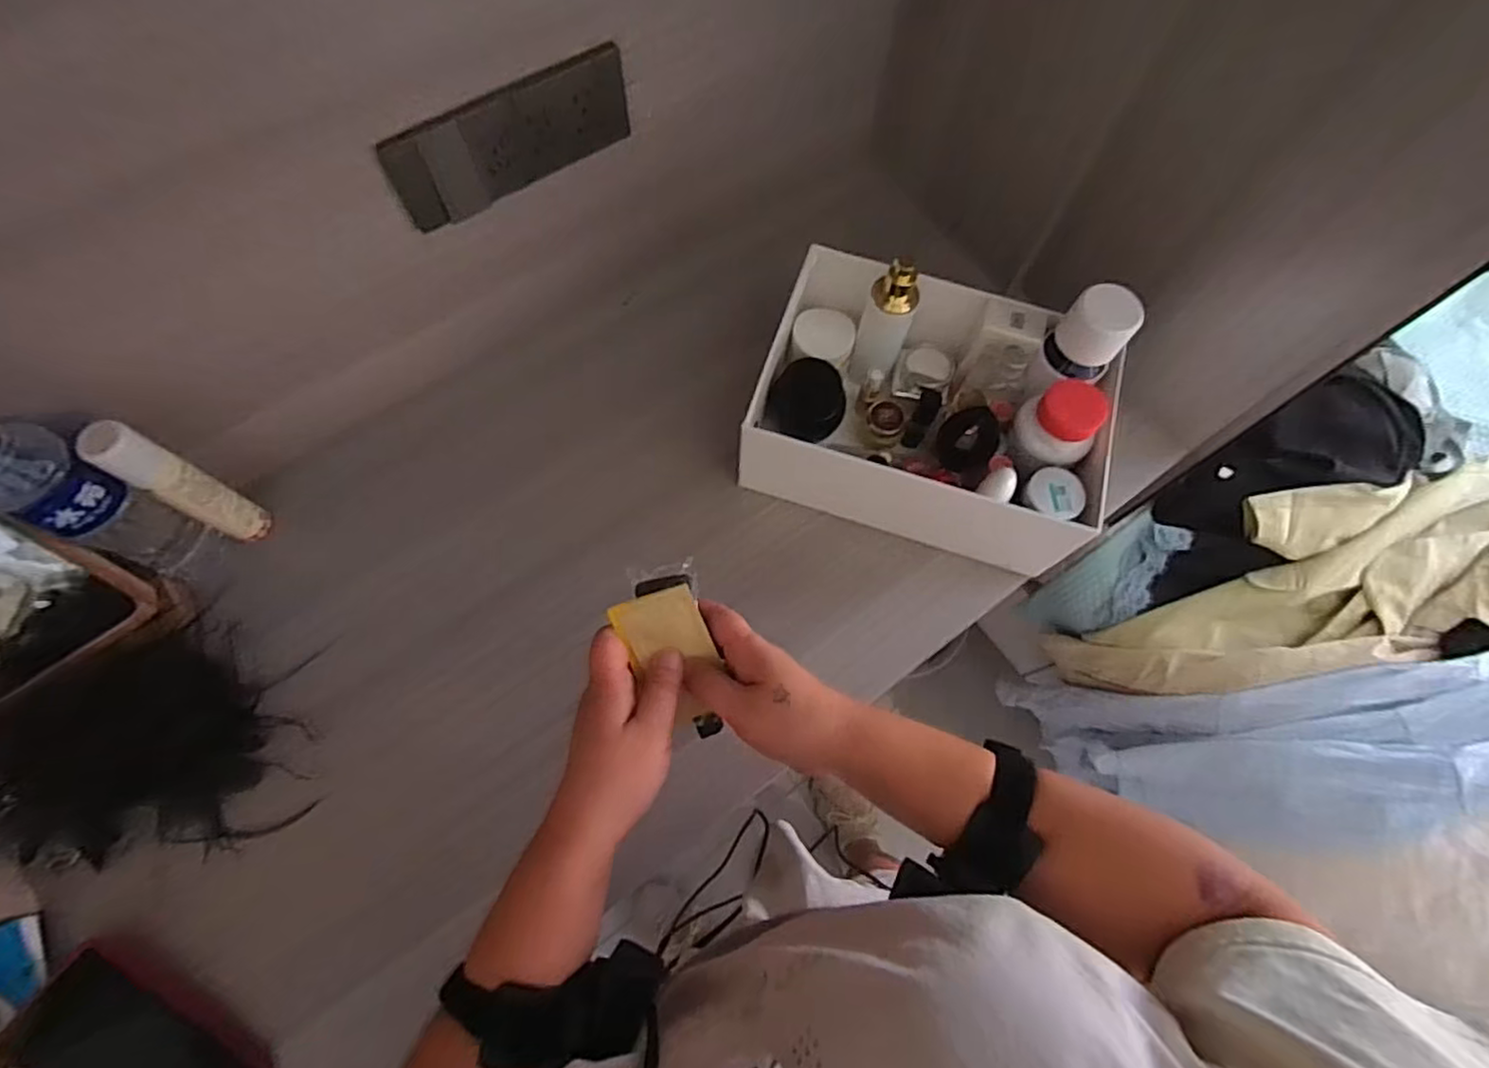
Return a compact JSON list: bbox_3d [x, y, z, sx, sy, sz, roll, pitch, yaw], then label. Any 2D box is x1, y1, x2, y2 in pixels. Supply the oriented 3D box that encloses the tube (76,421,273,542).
[{"bbox_3d":[-0.433,-0.035,0.520,0.024,0.159,0.032,24,70,7],"label":"tube"}]

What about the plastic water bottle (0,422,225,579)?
[{"bbox_3d":[-0.474,-0.023,0.484,0.054,0.217,0.055,24,70,7],"label":"plastic water bottle"}]

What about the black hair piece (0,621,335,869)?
[{"bbox_3d":[-0.466,0.155,0.514,0.225,0.052,0.176,-8,69,-5],"label":"black hair piece"}]

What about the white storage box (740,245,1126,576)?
[{"bbox_3d":[0.164,-0.112,0.607,0.292,0.113,0.205,17,69,4],"label":"white storage box"}]

